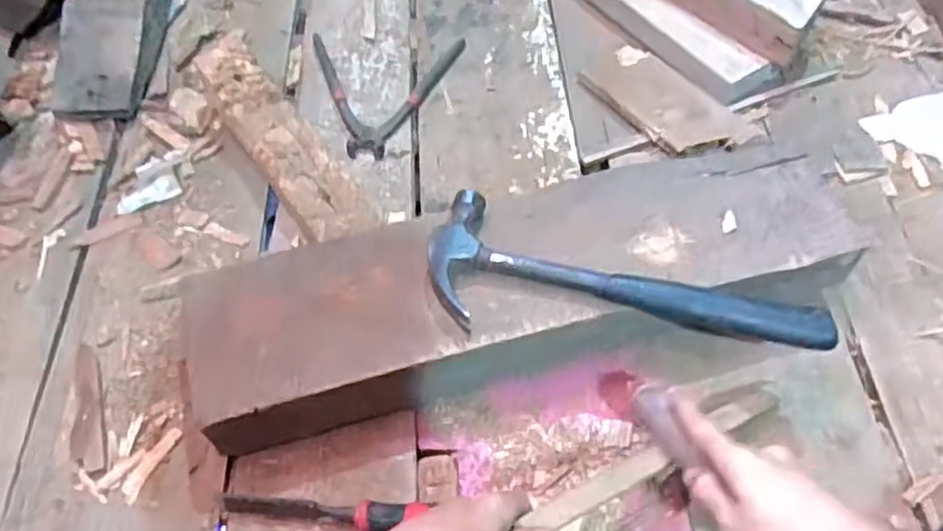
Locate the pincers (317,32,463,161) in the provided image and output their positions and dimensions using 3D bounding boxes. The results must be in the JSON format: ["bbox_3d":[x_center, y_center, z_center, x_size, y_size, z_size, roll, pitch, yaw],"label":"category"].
[{"bbox_3d":[-0.100,-0.202,0.838,0.177,0.023,0.193,-2,56,2],"label":"pincers"}]

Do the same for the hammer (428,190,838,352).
[{"bbox_3d":[0.124,0.005,0.590,0.313,0.033,0.121,4,57,6],"label":"hammer"}]

